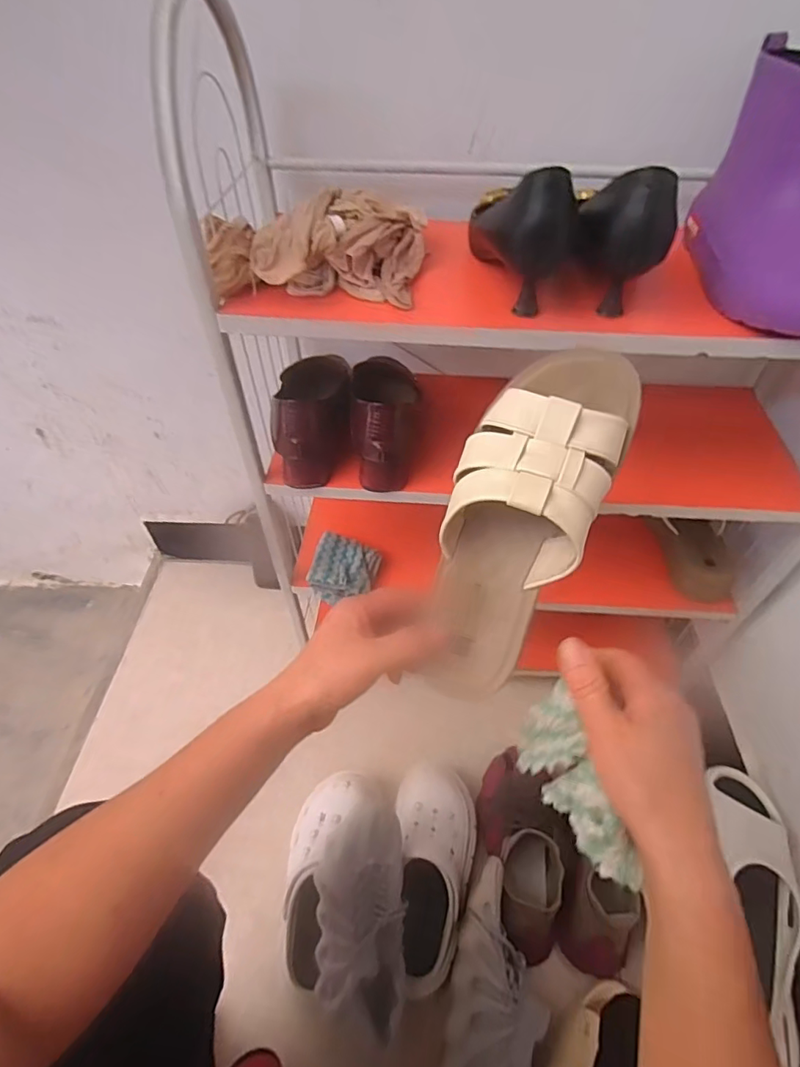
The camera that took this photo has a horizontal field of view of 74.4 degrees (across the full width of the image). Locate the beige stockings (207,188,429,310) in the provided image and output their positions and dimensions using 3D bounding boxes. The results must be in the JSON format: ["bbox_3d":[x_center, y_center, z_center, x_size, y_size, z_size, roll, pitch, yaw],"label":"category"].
[{"bbox_3d":[-0.070,-0.252,0.463,0.177,0.050,0.125,2,49,2],"label":"beige stockings"}]

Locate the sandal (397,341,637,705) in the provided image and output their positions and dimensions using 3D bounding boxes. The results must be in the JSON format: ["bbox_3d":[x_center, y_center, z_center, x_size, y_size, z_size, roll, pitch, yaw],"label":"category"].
[{"bbox_3d":[0.068,-0.007,0.334,0.093,0.058,0.232,23,98,19],"label":"sandal"}]

